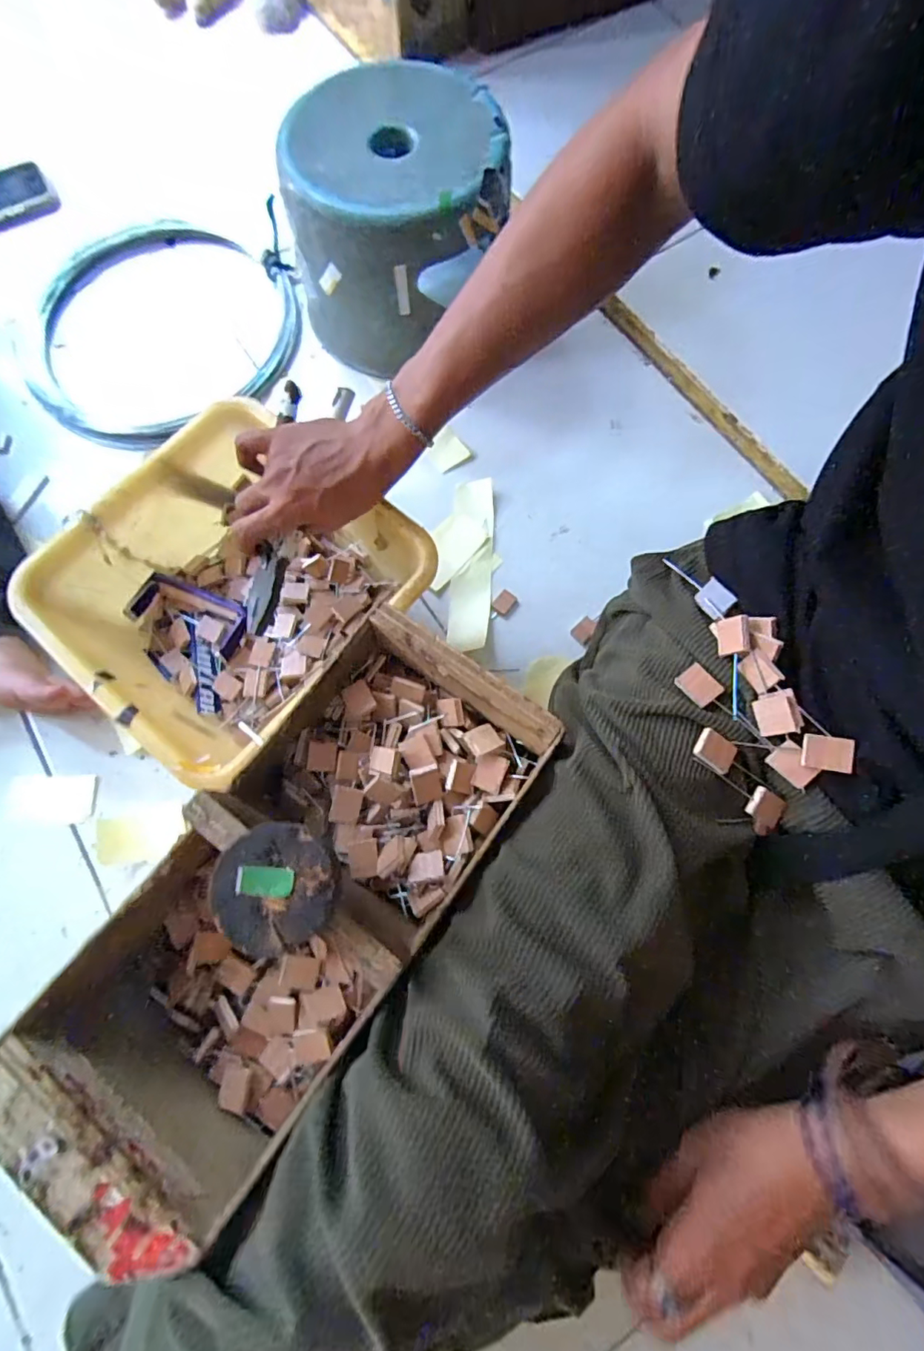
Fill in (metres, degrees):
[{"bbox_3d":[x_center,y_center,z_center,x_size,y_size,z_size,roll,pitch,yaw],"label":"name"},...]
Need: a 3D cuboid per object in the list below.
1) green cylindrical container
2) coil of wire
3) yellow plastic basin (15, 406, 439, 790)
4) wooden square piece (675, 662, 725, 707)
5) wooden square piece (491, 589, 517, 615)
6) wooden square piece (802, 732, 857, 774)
[{"bbox_3d":[-0.066,-0.483,0.572,0.212,0.165,0.204,0,74,1],"label":"green cylindrical container"},{"bbox_3d":[-0.361,-0.428,0.627,0.349,0.053,0.293,-24,75,-6],"label":"coil of wire"},{"bbox_3d":[-0.192,-0.067,0.484,0.269,0.133,0.269,41,78,12],"label":"yellow plastic basin"},{"bbox_3d":[0.153,0.006,0.338,0.020,0.004,0.024,-38,77,-10],"label":"wooden square piece"},{"bbox_3d":[0.045,-0.077,0.551,0.020,0.004,0.024,36,77,10],"label":"wooden square piece"},{"bbox_3d":[0.216,0.046,0.311,0.025,0.004,0.020,7,81,26],"label":"wooden square piece"}]

